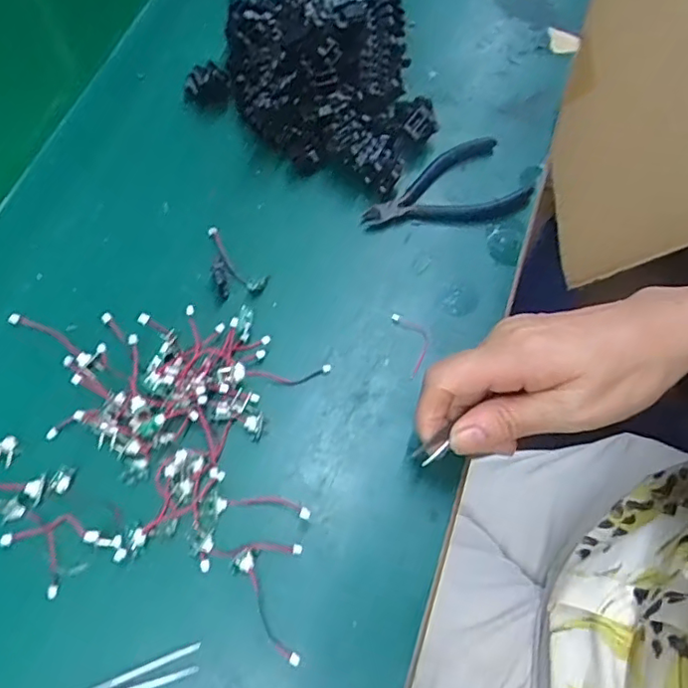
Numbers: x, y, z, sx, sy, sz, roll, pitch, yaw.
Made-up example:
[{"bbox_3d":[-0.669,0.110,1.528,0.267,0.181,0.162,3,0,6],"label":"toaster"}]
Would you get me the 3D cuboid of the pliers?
[{"bbox_3d":[0.075,-0.102,0.414,0.122,0.019,0.065,-35,72,-17],"label":"pliers"}]

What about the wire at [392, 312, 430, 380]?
[{"bbox_3d":[0.046,0.000,0.381,0.019,0.005,0.044,-12,67,-8],"label":"wire"}]

